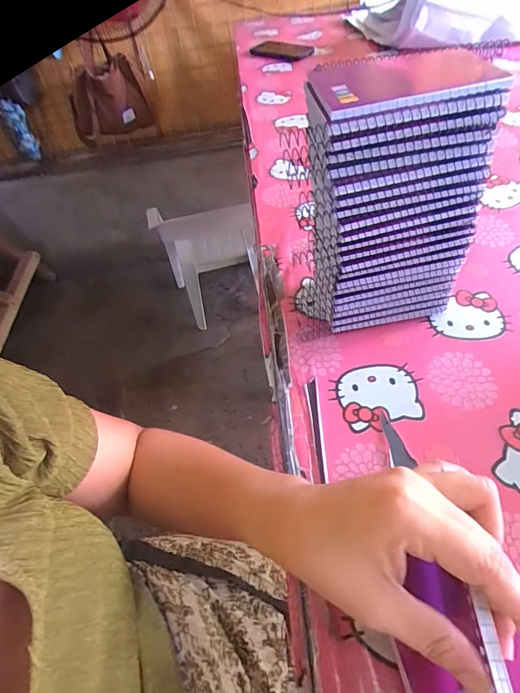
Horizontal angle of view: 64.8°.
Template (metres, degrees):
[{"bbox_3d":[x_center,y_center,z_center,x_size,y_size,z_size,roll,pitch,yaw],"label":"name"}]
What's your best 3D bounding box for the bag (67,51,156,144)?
[{"bbox_3d":[-0.505,-0.829,1.398,0.282,0.214,0.118,-22,52,-11],"label":"bag"}]

